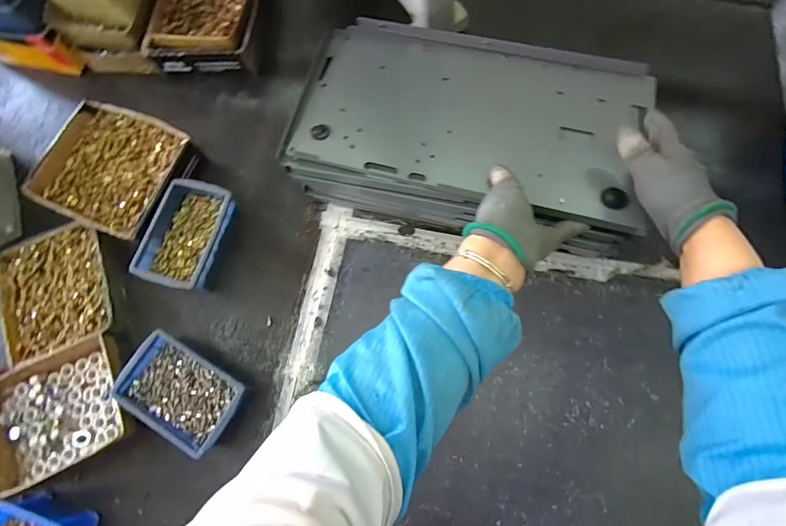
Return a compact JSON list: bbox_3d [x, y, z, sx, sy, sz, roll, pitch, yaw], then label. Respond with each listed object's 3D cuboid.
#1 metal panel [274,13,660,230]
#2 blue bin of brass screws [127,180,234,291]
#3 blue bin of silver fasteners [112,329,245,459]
[{"bbox_3d":[0.097,-0.192,0.504,0.414,0.025,0.251,13,68,8],"label":"metal panel"},{"bbox_3d":[-0.277,-0.038,0.541,0.100,0.047,0.151,13,76,7],"label":"blue bin of brass screws"},{"bbox_3d":[-0.256,0.162,0.486,0.144,0.049,0.097,29,78,11],"label":"blue bin of silver fasteners"}]

